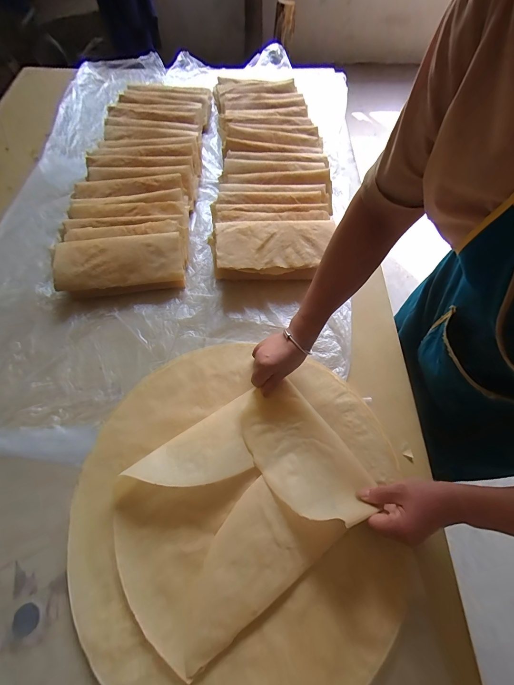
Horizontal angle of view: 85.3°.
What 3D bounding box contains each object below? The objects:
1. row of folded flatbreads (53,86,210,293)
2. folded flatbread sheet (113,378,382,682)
[{"bbox_3d":[-0.307,-0.493,0.773,0.293,0.063,0.846,0,64,0],"label":"row of folded flatbreads"},{"bbox_3d":[-0.033,0.239,0.426,0.371,0.060,0.261,-32,68,-14],"label":"folded flatbread sheet"}]

